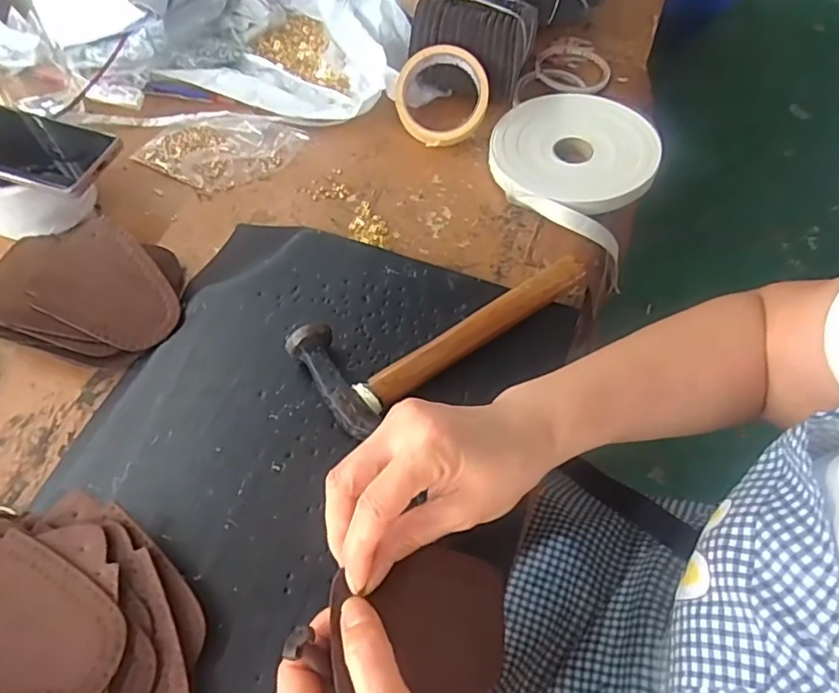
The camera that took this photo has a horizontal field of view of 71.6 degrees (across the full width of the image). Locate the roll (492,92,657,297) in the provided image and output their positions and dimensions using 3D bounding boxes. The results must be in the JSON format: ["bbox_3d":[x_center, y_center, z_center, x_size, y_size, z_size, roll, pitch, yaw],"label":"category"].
[{"bbox_3d":[0.153,-0.192,0.578,0.155,0.041,0.180,20,61,9],"label":"roll"}]

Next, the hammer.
[{"bbox_3d":[0.021,-0.025,0.456,0.233,0.032,0.087,-32,66,-20],"label":"hammer"}]

